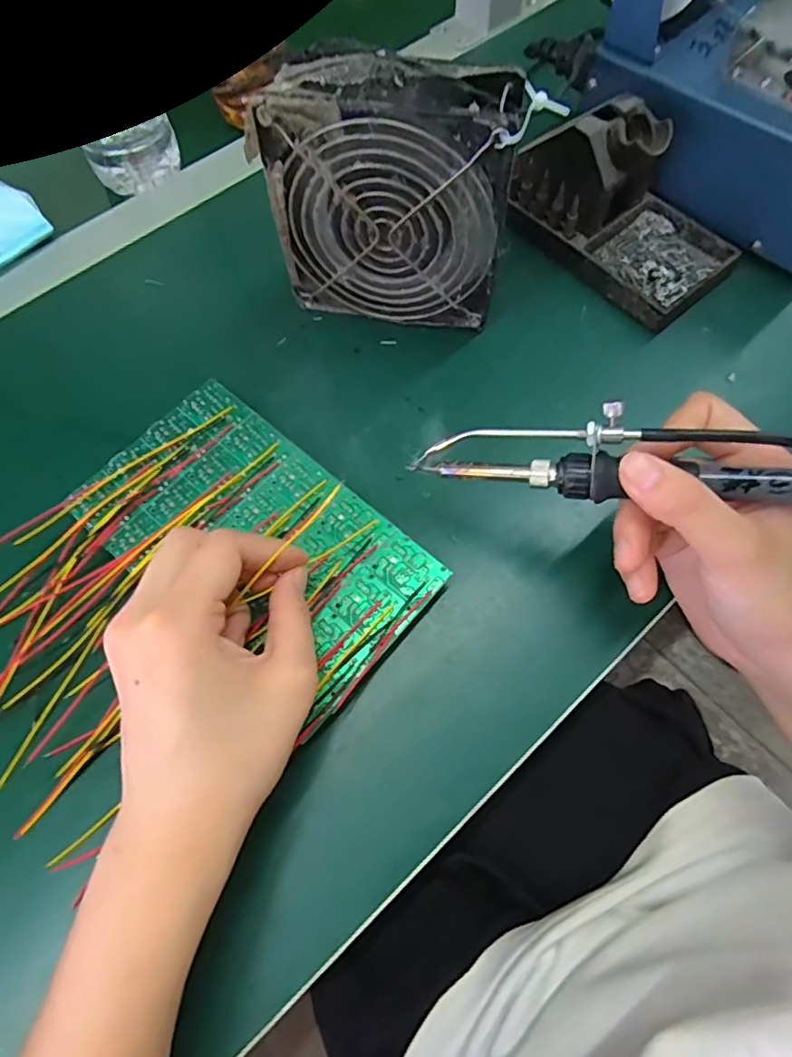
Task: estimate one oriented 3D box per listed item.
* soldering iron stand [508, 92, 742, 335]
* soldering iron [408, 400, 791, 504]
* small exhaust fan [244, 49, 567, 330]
[{"bbox_3d":[0.140,-0.196,0.329,0.077,0.067,0.129,-39,71,-14],"label":"soldering iron stand"},{"bbox_3d":[0.107,-0.027,0.221,0.207,0.026,0.028,7,65,19],"label":"soldering iron"},{"bbox_3d":[0.002,-0.168,0.297,0.130,0.122,0.040,9,67,5],"label":"small exhaust fan"}]

